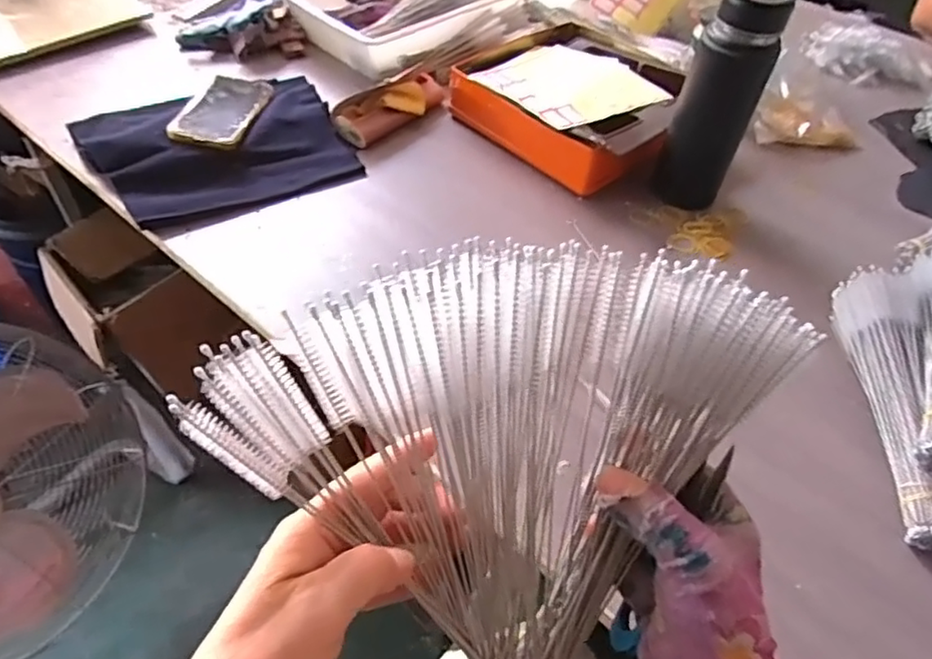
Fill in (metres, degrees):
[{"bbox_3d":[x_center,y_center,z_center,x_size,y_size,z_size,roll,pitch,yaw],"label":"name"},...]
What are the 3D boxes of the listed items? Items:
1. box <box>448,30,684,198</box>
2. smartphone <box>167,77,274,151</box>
[{"bbox_3d":[0.149,-0.312,0.838,0.294,0.071,0.278,37,56,24],"label":"box"},{"bbox_3d":[-0.293,-0.270,0.765,0.080,0.008,0.164,12,46,-3],"label":"smartphone"}]

